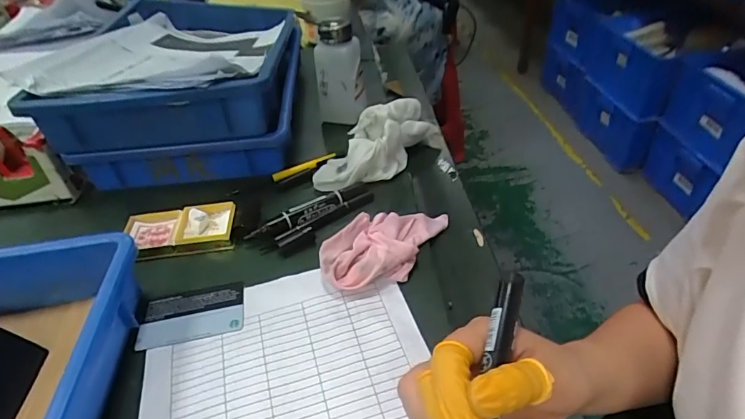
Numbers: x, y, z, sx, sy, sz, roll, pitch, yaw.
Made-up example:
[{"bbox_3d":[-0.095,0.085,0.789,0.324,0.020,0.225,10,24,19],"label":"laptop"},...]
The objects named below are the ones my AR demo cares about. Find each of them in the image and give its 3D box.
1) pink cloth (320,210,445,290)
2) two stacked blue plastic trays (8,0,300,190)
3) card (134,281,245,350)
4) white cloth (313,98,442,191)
[{"bbox_3d":[0.016,0.027,0.420,0.068,0.028,0.138,27,49,31],"label":"pink cloth"},{"bbox_3d":[-0.210,-0.169,0.590,0.251,0.123,0.353,0,40,4],"label":"two stacked blue plastic trays"},{"bbox_3d":[-0.153,0.088,0.381,0.084,0.004,0.050,-9,41,-7],"label":"card"},{"bbox_3d":[0.007,-0.084,0.525,0.072,0.059,0.175,27,49,31],"label":"white cloth"}]

